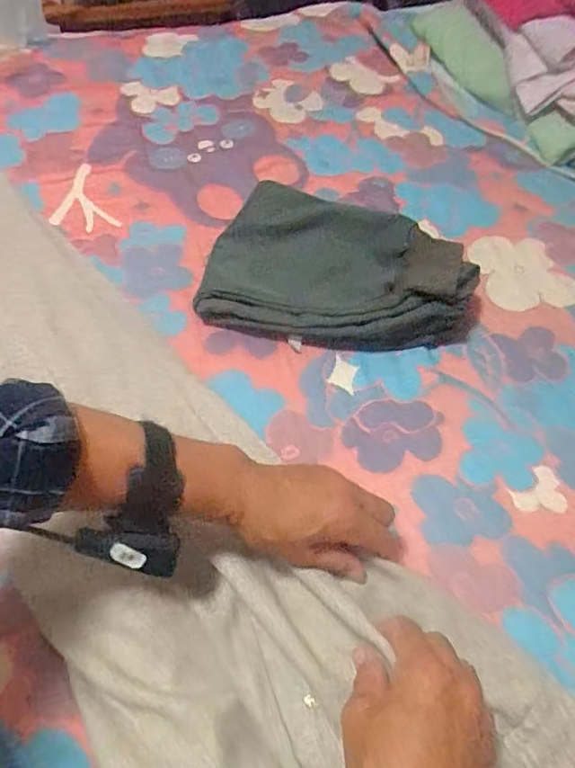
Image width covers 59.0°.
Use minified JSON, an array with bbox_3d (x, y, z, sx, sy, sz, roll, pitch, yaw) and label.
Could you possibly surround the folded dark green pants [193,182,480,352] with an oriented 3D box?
[{"bbox_3d":[0.064,-0.143,0.611,0.318,0.069,0.209,13,59,5],"label":"folded dark green pants"}]

